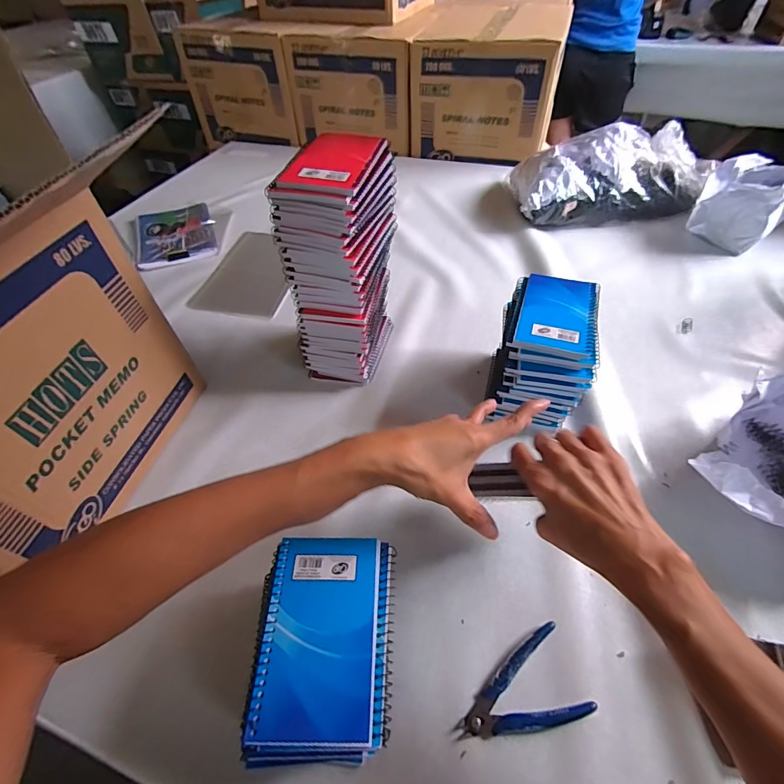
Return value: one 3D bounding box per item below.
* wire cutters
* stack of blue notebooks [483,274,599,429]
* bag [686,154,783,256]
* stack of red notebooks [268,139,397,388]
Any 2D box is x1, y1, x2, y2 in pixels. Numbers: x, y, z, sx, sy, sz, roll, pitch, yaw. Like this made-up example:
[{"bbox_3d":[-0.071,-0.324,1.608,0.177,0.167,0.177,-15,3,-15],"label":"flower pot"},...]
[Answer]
[{"bbox_3d":[0.109,0.267,0.346,0.119,0.008,0.066,-20,53,-13],"label":"wire cutters"},{"bbox_3d":[0.195,-0.048,0.515,0.108,0.144,0.141,12,53,13],"label":"stack of blue notebooks"},{"bbox_3d":[0.690,-0.376,0.766,0.224,0.118,0.131,-34,57,-22],"label":"bag"},{"bbox_3d":[-0.060,-0.148,0.517,0.101,0.288,0.144,13,53,13],"label":"stack of red notebooks"}]

